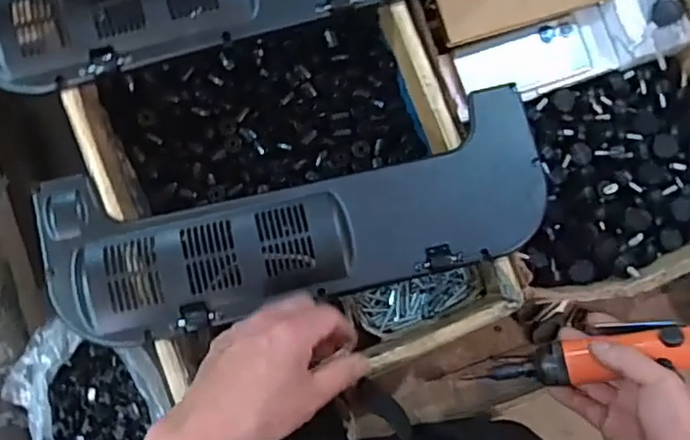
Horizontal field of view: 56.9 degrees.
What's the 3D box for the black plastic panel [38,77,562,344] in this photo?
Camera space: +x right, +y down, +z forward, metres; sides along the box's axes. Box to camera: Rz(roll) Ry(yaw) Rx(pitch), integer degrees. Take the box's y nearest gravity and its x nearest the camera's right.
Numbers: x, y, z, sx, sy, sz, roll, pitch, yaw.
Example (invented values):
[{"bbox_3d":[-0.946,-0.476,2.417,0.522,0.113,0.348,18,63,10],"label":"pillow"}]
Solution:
[{"bbox_3d":[-0.040,-0.003,0.608,0.470,0.024,0.156,-13,84,-6],"label":"black plastic panel"}]

